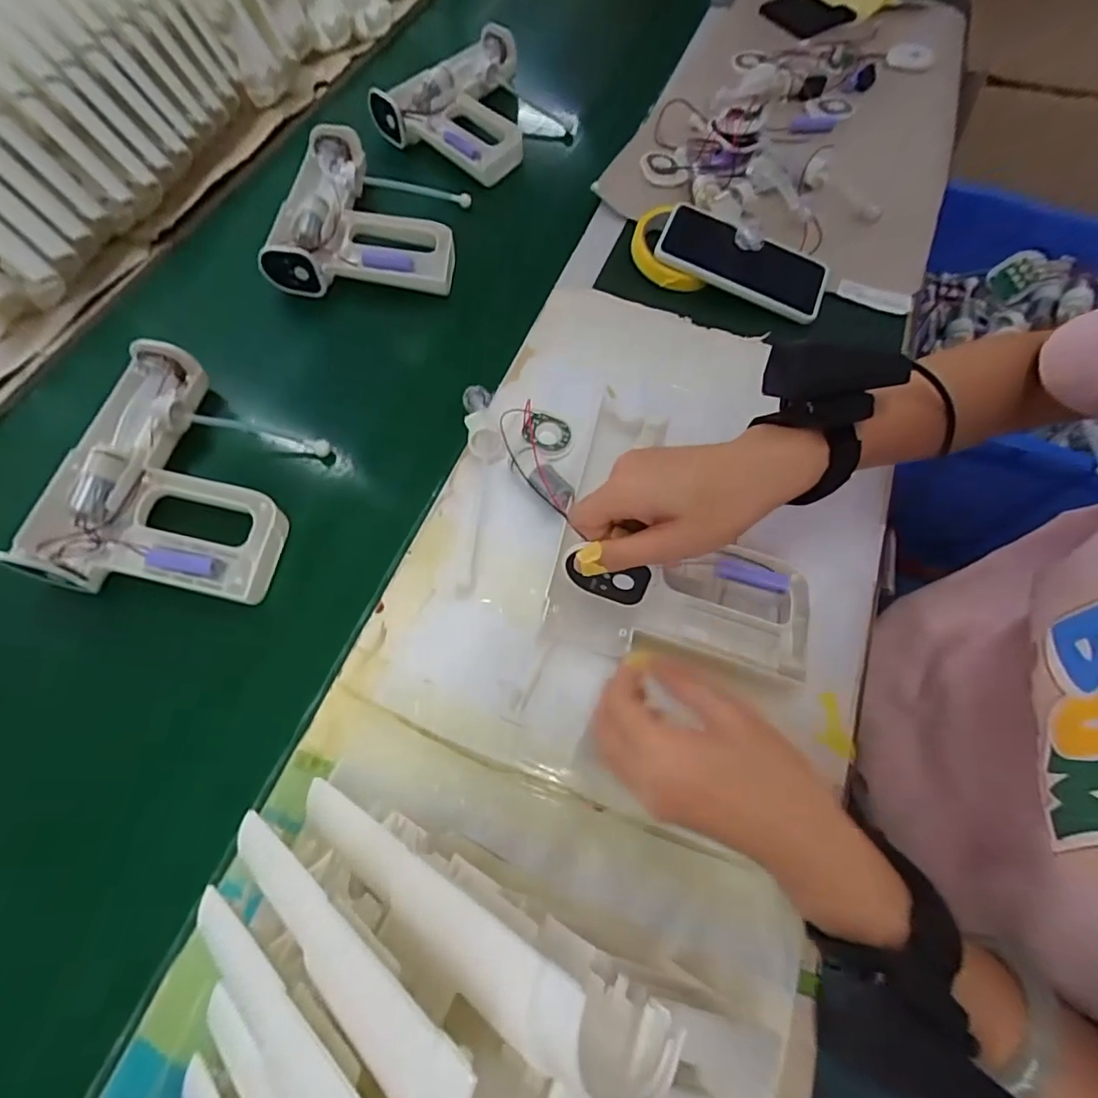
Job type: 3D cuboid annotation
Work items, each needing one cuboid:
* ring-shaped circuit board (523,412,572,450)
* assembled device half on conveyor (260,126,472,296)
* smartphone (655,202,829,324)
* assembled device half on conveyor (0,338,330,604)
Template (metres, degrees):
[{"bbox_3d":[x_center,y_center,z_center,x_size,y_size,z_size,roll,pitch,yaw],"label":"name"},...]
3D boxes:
[{"bbox_3d":[-0.001,-0.099,0.452,0.038,0.008,0.031,22,67,10],"label":"ring-shaped circuit board"},{"bbox_3d":[-0.191,-0.371,0.580,0.205,0.040,0.229,2,65,1],"label":"assembled device half on conveyor"},{"bbox_3d":[0.193,-0.287,0.530,0.165,0.014,0.088,24,71,1],"label":"smartphone"},{"bbox_3d":[-0.301,-0.069,0.441,0.194,0.041,0.217,4,65,2],"label":"assembled device half on conveyor"}]

